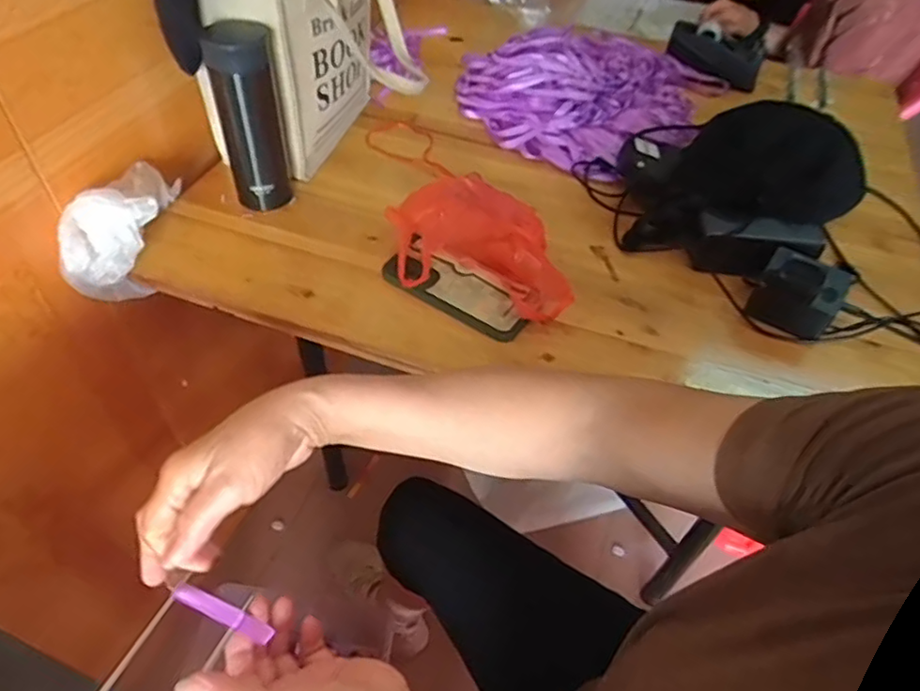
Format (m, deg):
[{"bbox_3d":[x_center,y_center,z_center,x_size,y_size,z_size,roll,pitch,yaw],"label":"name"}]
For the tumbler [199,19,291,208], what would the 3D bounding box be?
[{"bbox_3d":[-0.228,-0.247,0.677,0.066,0.186,0.071,2,49,-2],"label":"tumbler"}]

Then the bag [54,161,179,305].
[{"bbox_3d":[-0.366,-0.126,0.668,0.097,0.120,0.150,-5,50,-8],"label":"bag"}]

